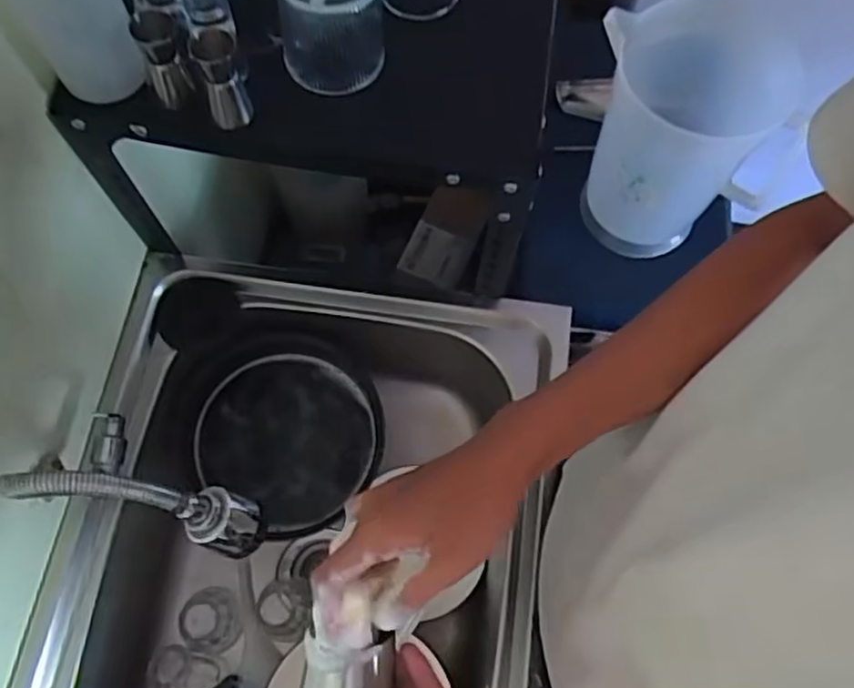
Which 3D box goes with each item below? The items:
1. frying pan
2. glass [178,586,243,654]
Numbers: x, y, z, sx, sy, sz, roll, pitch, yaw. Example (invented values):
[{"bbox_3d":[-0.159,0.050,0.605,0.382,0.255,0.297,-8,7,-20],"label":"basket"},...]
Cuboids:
[{"bbox_3d":[-0.161,0.109,0.835,0.201,0.057,0.197,1,69,-2],"label":"frying pan"},{"bbox_3d":[-0.251,0.321,0.819,0.054,0.078,0.068,5,69,0],"label":"glass"}]

